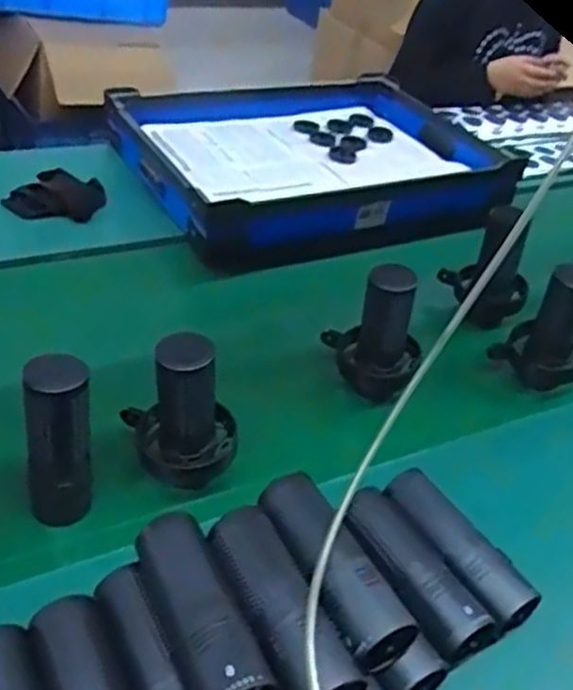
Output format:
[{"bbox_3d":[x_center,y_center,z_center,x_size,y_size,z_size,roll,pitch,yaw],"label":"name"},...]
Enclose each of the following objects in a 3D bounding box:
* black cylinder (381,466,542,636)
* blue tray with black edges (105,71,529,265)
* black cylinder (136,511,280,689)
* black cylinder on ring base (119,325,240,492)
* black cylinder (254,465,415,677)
[{"bbox_3d":[0.151,0.181,0.660,0.051,0.041,0.159,-20,44,-33],"label":"black cylinder"},{"bbox_3d":[0.049,-0.373,1.359,0.691,0.094,0.560,-12,44,-25],"label":"blue tray with black edges"},{"bbox_3d":[-0.068,0.201,0.543,0.059,0.066,0.170,-14,45,-26],"label":"black cylinder"},{"bbox_3d":[-0.100,0.056,0.695,0.110,0.153,0.083,2,40,-11],"label":"black cylinder on ring base"},{"bbox_3d":[0.031,0.174,0.586,0.062,0.050,0.168,-17,46,-29],"label":"black cylinder"}]

